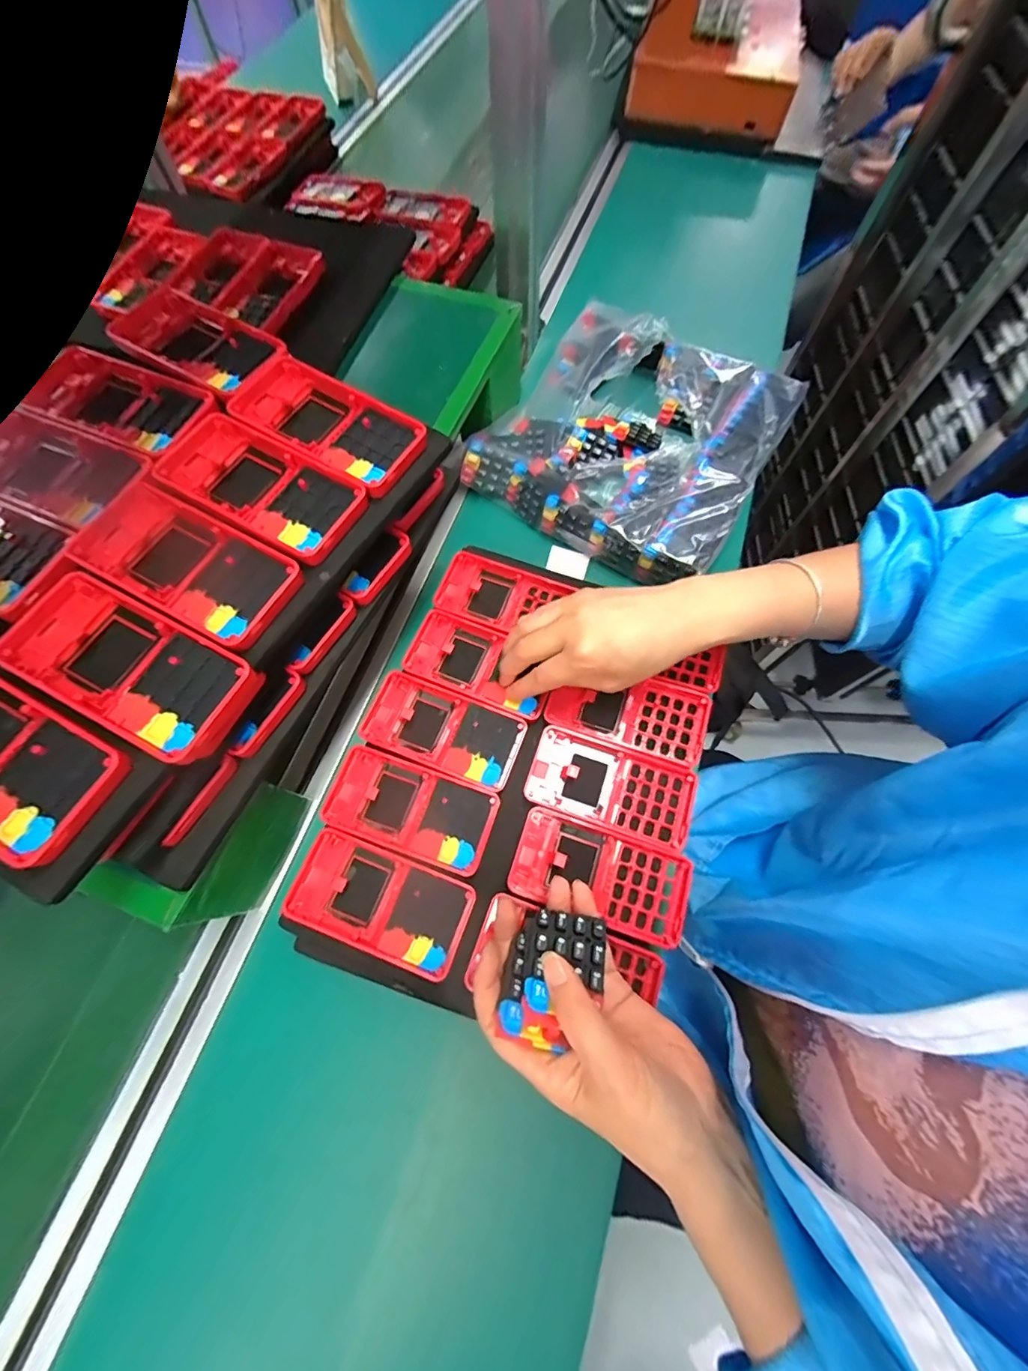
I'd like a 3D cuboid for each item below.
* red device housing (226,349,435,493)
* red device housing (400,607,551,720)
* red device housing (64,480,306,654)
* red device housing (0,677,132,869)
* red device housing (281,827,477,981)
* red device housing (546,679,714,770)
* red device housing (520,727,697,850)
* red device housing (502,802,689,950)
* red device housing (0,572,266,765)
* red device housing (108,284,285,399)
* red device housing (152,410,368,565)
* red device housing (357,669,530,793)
[{"bbox_3d":[-0.125,-0.175,0.320,0.130,0.021,0.064,29,71,12],"label":"red device housing"},{"bbox_3d":[-0.028,-0.018,0.396,0.121,0.023,0.062,23,70,10],"label":"red device housing"},{"bbox_3d":[-0.191,-0.071,0.277,0.123,0.016,0.062,26,71,11],"label":"red device housing"},{"bbox_3d":[-0.263,0.033,0.237,0.124,0.018,0.063,26,71,11],"label":"red device housing"},{"bbox_3d":[-0.092,0.149,0.329,0.121,0.017,0.060,20,70,9],"label":"red device housing"},{"bbox_3d":[0.091,0.020,0.379,0.120,0.013,0.062,18,69,8],"label":"red device housing"},{"bbox_3d":[0.073,0.075,0.358,0.121,0.012,0.059,18,69,8],"label":"red device housing"},{"bbox_3d":[0.062,0.132,0.335,0.122,0.011,0.063,18,69,8],"label":"red device housing"},{"bbox_3d":[-0.209,-0.011,0.258,0.128,0.024,0.061,26,71,11],"label":"red device housing"},{"bbox_3d":[-0.228,-0.246,0.343,0.138,0.016,0.065,30,72,13],"label":"red device housing"},{"bbox_3d":[-0.159,-0.125,0.300,0.124,0.019,0.062,27,71,12],"label":"red device housing"},{"bbox_3d":[-0.057,0.035,0.376,0.126,0.016,0.062,21,70,9],"label":"red device housing"}]

